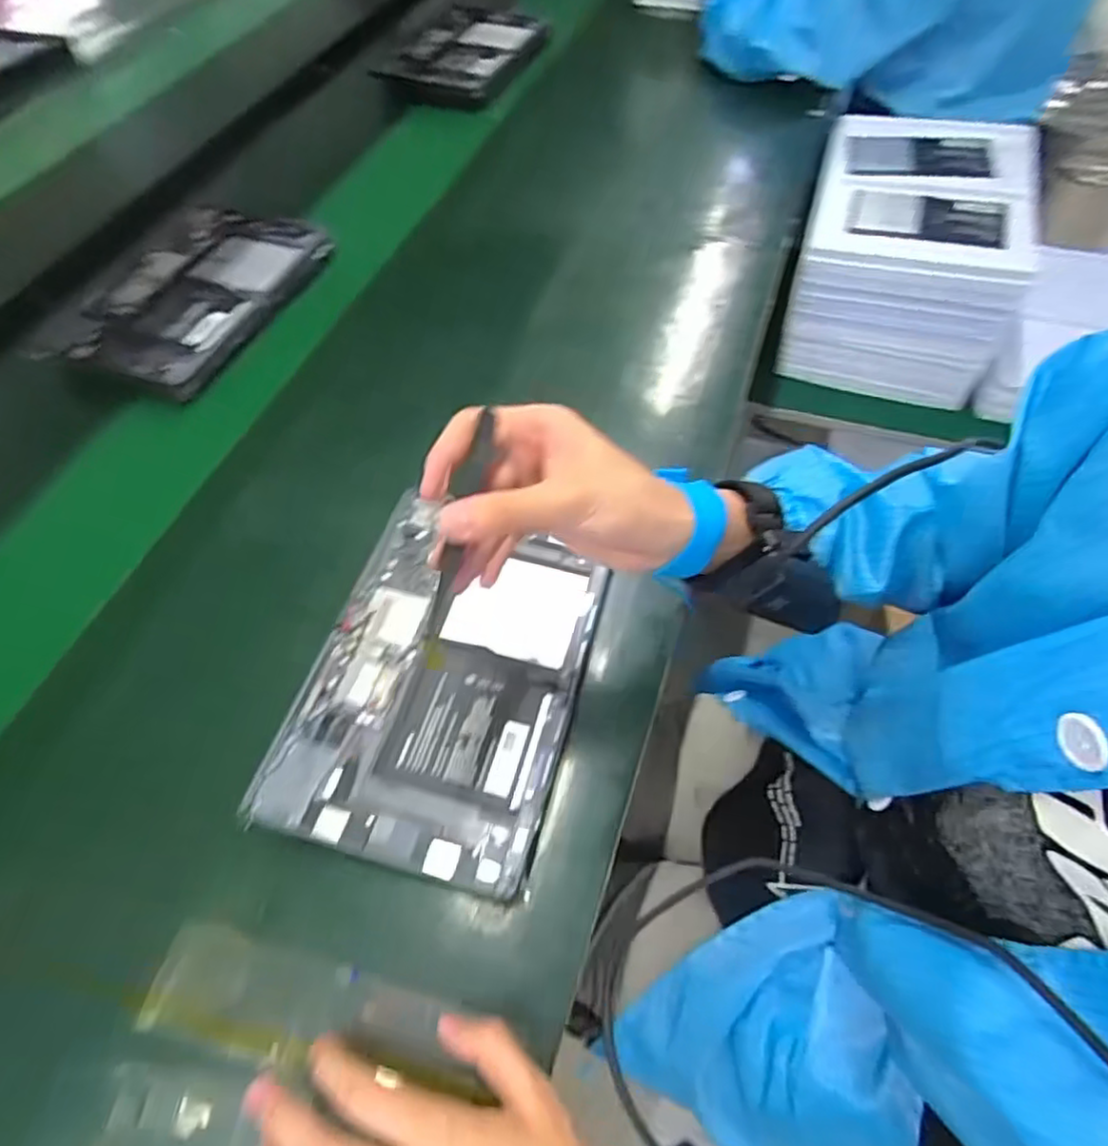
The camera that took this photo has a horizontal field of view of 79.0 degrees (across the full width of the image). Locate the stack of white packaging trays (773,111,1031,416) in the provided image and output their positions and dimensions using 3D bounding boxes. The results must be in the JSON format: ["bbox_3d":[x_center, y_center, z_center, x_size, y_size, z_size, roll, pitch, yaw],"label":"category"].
[{"bbox_3d":[0.467,-0.430,0.912,0.244,0.197,0.328,16,58,12],"label":"stack of white packaging trays"}]

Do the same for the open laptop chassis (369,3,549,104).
[{"bbox_3d":[-0.117,-0.739,0.954,0.175,0.029,0.225,21,63,12],"label":"open laptop chassis"}]

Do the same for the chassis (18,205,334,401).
[{"bbox_3d":[-0.350,-0.276,0.659,0.186,0.024,0.257,14,58,12],"label":"chassis"}]

